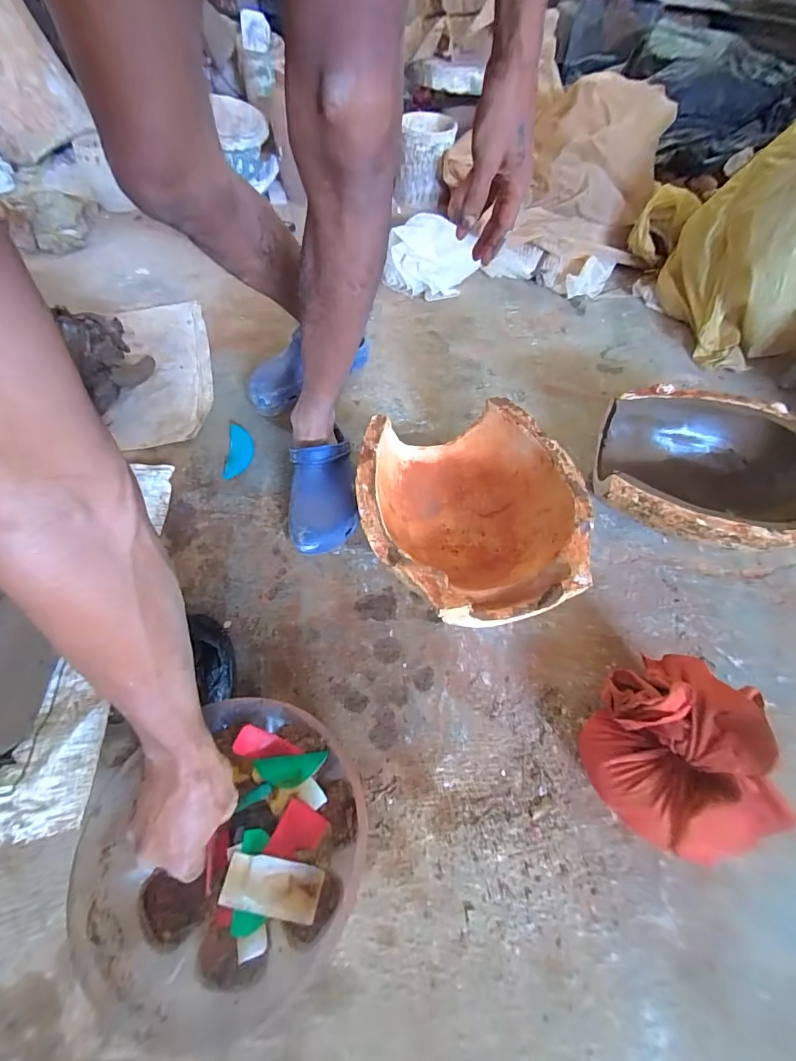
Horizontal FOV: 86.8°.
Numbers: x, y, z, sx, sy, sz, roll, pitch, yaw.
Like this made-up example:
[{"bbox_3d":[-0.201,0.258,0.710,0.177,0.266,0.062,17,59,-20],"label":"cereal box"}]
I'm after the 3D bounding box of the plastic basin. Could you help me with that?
[{"bbox_3d":[-0.158,0.321,0.426,0.246,0.114,0.251,1,57,-1],"label":"plastic basin"}]

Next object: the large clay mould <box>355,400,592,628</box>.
[{"bbox_3d":[0.098,-0.017,0.625,0.295,0.151,0.331,-12,59,-9],"label":"large clay mould"}]

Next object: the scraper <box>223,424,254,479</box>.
[{"bbox_3d":[-0.288,-0.145,0.767,0.045,0.004,0.117,-1,63,-7],"label":"scraper"}]

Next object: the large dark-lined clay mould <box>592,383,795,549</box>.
[{"bbox_3d":[0.497,-0.081,0.683,0.323,0.141,0.297,1,57,-1],"label":"large dark-lined clay mould"}]

